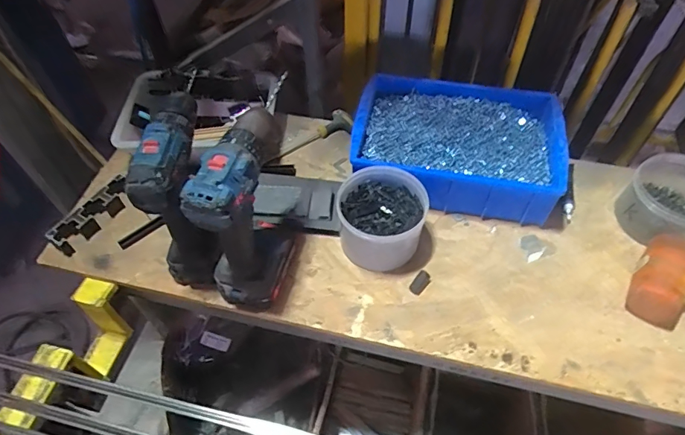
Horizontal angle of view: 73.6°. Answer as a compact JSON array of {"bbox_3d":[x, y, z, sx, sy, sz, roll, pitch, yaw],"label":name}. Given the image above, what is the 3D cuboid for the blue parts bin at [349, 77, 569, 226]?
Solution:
[{"bbox_3d":[0.173,-0.115,0.707,0.300,0.094,0.234,8,55,6],"label":"blue parts bin"}]

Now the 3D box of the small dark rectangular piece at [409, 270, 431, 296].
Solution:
[{"bbox_3d":[0.102,0.086,0.603,0.017,0.019,0.030,37,63,23],"label":"small dark rectangular piece"}]

